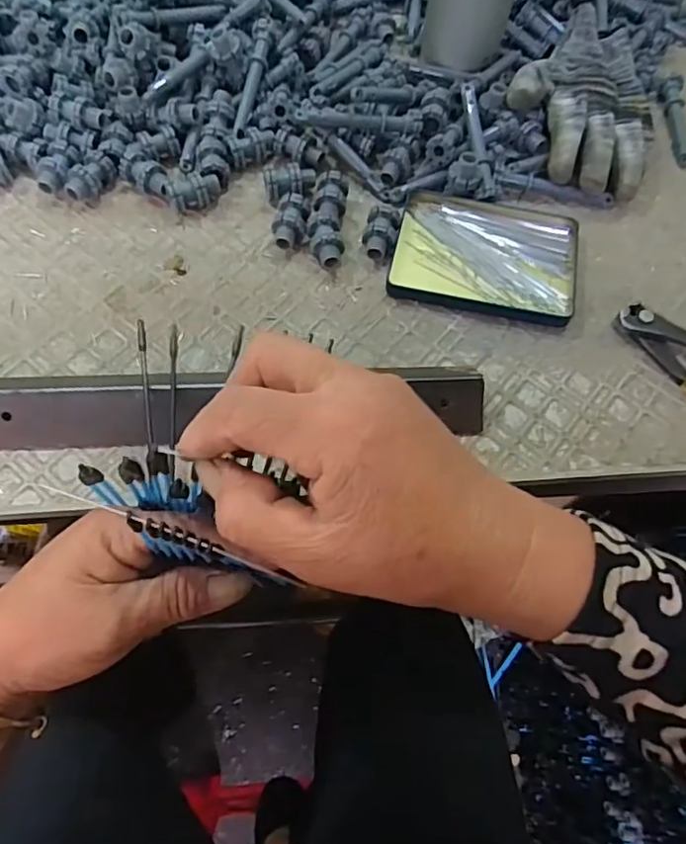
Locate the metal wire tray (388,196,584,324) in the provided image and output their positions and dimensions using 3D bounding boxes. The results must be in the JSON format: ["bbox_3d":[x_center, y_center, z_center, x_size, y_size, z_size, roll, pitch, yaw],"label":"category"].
[{"bbox_3d":[0.103,-0.124,0.426,0.126,0.013,0.106,12,64,3],"label":"metal wire tray"}]

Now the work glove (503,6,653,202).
[{"bbox_3d":[0.193,-0.258,0.477,0.112,0.038,0.178,19,65,6],"label":"work glove"}]

